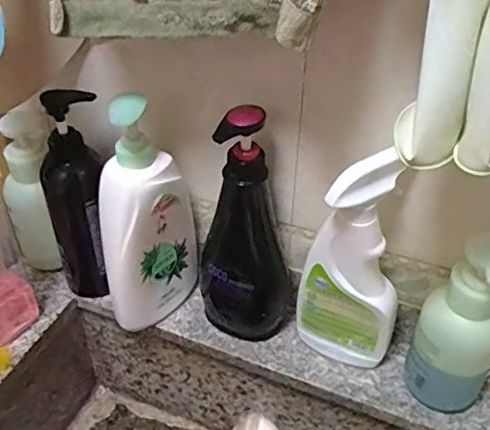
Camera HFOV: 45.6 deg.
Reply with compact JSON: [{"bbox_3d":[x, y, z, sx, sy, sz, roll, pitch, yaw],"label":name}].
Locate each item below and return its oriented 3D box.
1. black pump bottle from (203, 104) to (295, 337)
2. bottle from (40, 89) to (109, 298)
[{"bbox_3d":[0.002,0.021,0.583,0.096,0.263,0.060,0,40,0],"label":"black pump bottle"},{"bbox_3d":[-0.179,-0.010,0.623,0.066,0.243,0.056,-2,40,-2],"label":"bottle"}]

